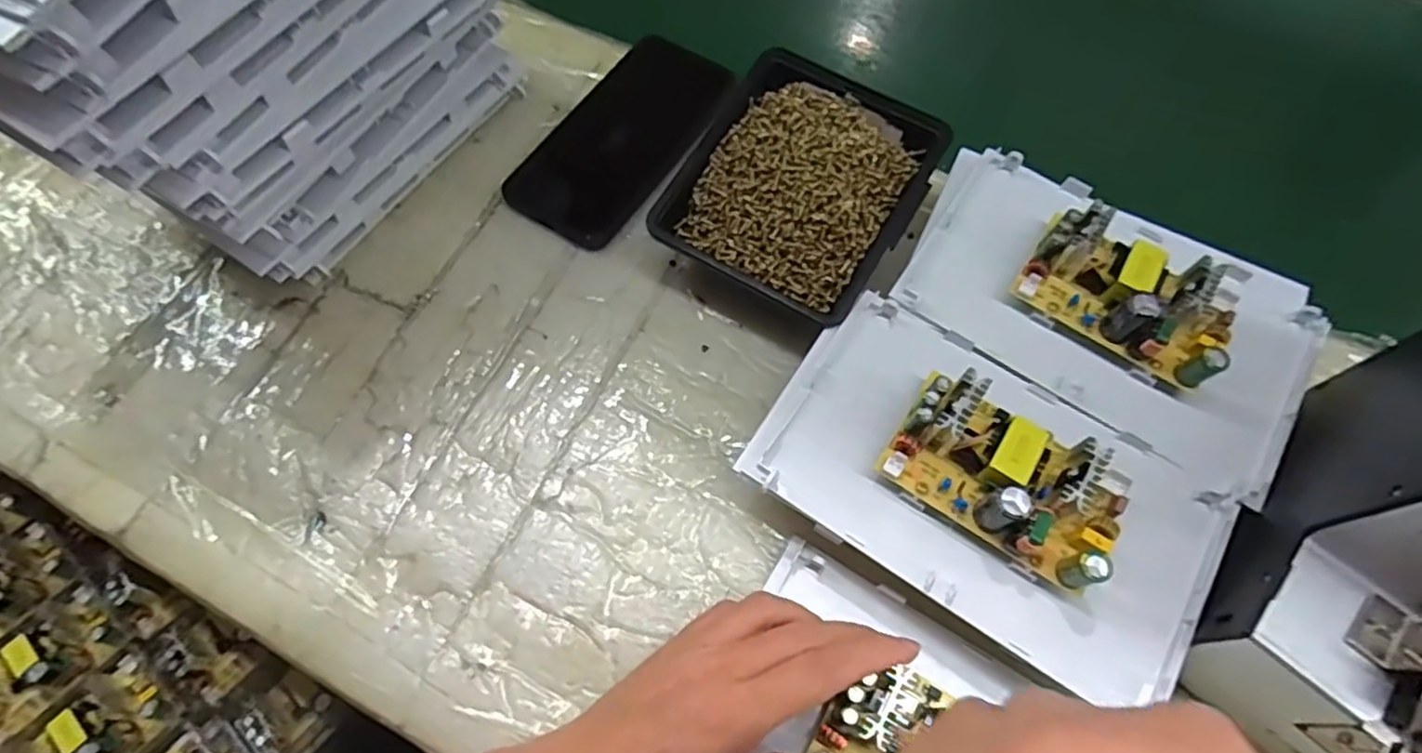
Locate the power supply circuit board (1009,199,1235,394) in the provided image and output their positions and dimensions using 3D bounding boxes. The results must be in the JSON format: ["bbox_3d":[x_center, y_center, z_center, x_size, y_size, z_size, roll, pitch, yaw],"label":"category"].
[{"bbox_3d":[0.212,-0.042,0.356,0.102,0.035,0.058,32,68,11],"label":"power supply circuit board"}]

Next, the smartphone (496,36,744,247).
[{"bbox_3d":[-0.060,-0.152,0.451,0.088,0.012,0.148,37,80,18],"label":"smartphone"}]

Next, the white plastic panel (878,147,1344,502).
[{"bbox_3d":[0.208,-0.036,0.371,0.205,0.009,0.131,28,68,9],"label":"white plastic panel"}]

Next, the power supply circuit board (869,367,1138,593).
[{"bbox_3d":[0.130,0.043,0.312,0.099,0.037,0.057,32,68,11],"label":"power supply circuit board"}]

